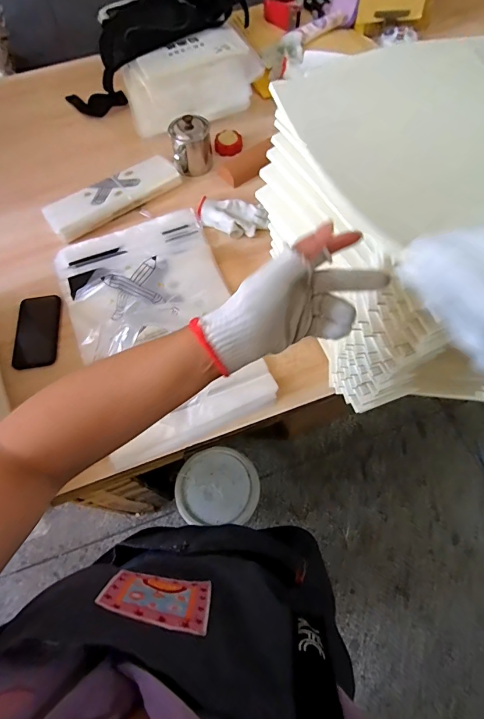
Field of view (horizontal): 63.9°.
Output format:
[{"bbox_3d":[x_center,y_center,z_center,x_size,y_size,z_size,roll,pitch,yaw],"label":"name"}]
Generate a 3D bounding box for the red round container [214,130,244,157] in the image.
[{"bbox_3d":[-0.031,-0.517,0.926,0.065,0.021,0.071,-1,64,2],"label":"red round container"}]

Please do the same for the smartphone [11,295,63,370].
[{"bbox_3d":[-0.384,-0.053,0.730,0.081,0.016,0.151,-4,64,1],"label":"smartphone"}]

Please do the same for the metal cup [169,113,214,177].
[{"bbox_3d":[-0.111,-0.471,0.865,0.088,0.112,0.094,-1,64,2],"label":"metal cup"}]

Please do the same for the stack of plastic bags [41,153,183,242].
[{"bbox_3d":[-0.283,-0.361,0.848,0.295,0.036,0.098,-33,67,-13],"label":"stack of plastic bags"}]

